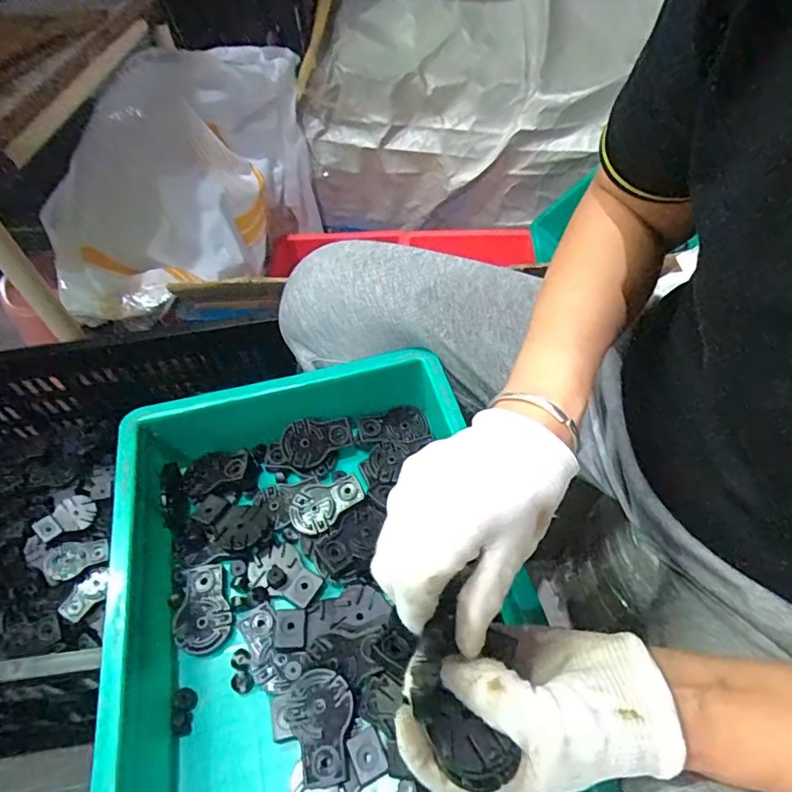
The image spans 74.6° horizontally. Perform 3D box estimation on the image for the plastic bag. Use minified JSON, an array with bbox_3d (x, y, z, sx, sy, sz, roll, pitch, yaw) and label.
[{"bbox_3d":[-0.324,-0.333,0.847,0.193,0.282,0.542,14,55,16],"label":"plastic bag"}]

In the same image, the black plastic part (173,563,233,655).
[{"bbox_3d":[-0.149,0.162,0.398,0.040,0.004,0.064,-19,53,-9],"label":"black plastic part"}]

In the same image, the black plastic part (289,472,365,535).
[{"bbox_3d":[-0.059,0.091,0.437,0.062,0.011,0.042,-13,52,-4],"label":"black plastic part"}]

